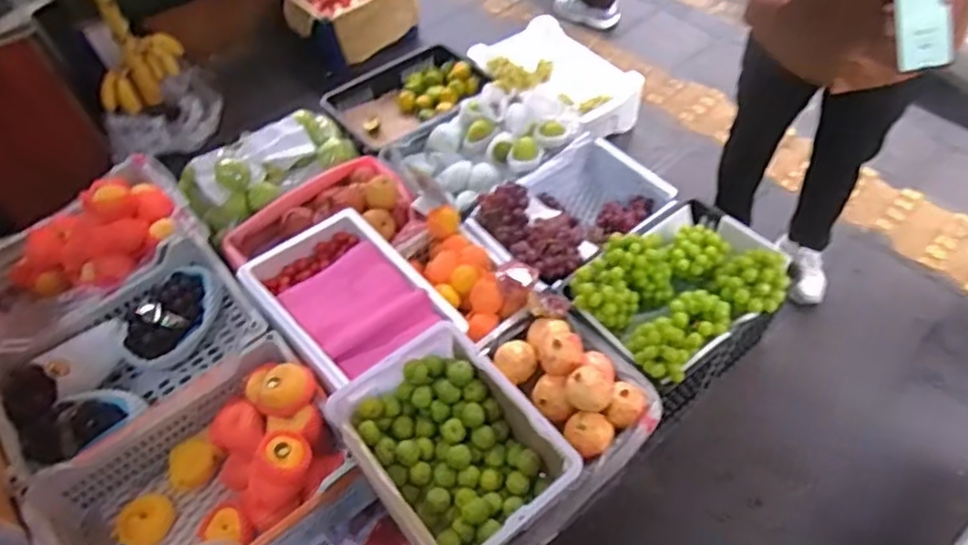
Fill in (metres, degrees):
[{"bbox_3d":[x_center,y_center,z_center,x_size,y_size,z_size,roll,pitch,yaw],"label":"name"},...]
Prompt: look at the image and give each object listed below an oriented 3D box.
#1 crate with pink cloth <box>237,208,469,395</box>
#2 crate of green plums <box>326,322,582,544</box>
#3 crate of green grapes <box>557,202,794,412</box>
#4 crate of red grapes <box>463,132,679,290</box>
[{"bbox_3d":[-0.310,0.060,1.452,0.314,0.097,0.462,-38,60,-22],"label":"crate with pink cloth"},{"bbox_3d":[-0.063,0.325,1.200,0.302,0.148,0.411,-34,58,-20],"label":"crate of green plums"},{"bbox_3d":[0.465,0.083,1.587,0.482,0.325,0.368,-33,58,-19],"label":"crate of green grapes"},{"bbox_3d":[0.237,-0.138,1.791,0.509,0.258,0.356,-35,59,-21],"label":"crate of red grapes"}]

